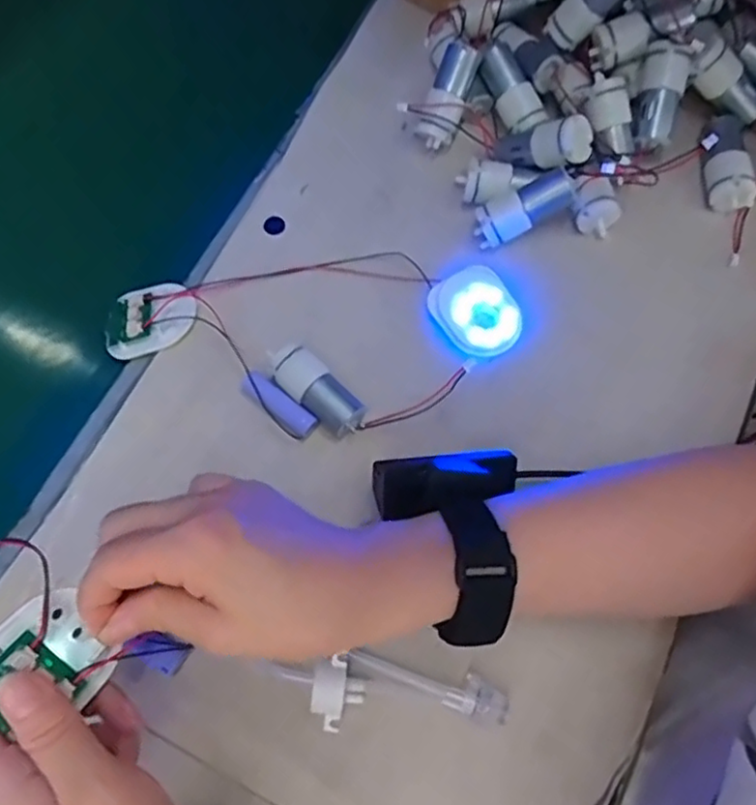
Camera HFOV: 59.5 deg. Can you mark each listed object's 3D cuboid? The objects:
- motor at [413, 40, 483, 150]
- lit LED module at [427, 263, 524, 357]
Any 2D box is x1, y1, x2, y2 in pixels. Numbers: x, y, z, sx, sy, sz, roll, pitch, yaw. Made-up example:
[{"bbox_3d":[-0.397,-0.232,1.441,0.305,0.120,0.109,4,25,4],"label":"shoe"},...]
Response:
[{"bbox_3d":[0.046,-0.202,0.437,0.026,0.022,0.063,22,99,5],"label":"motor"},{"bbox_3d":[0.062,-0.056,0.407,0.048,0.011,0.058,-33,73,-11],"label":"lit LED module"}]

